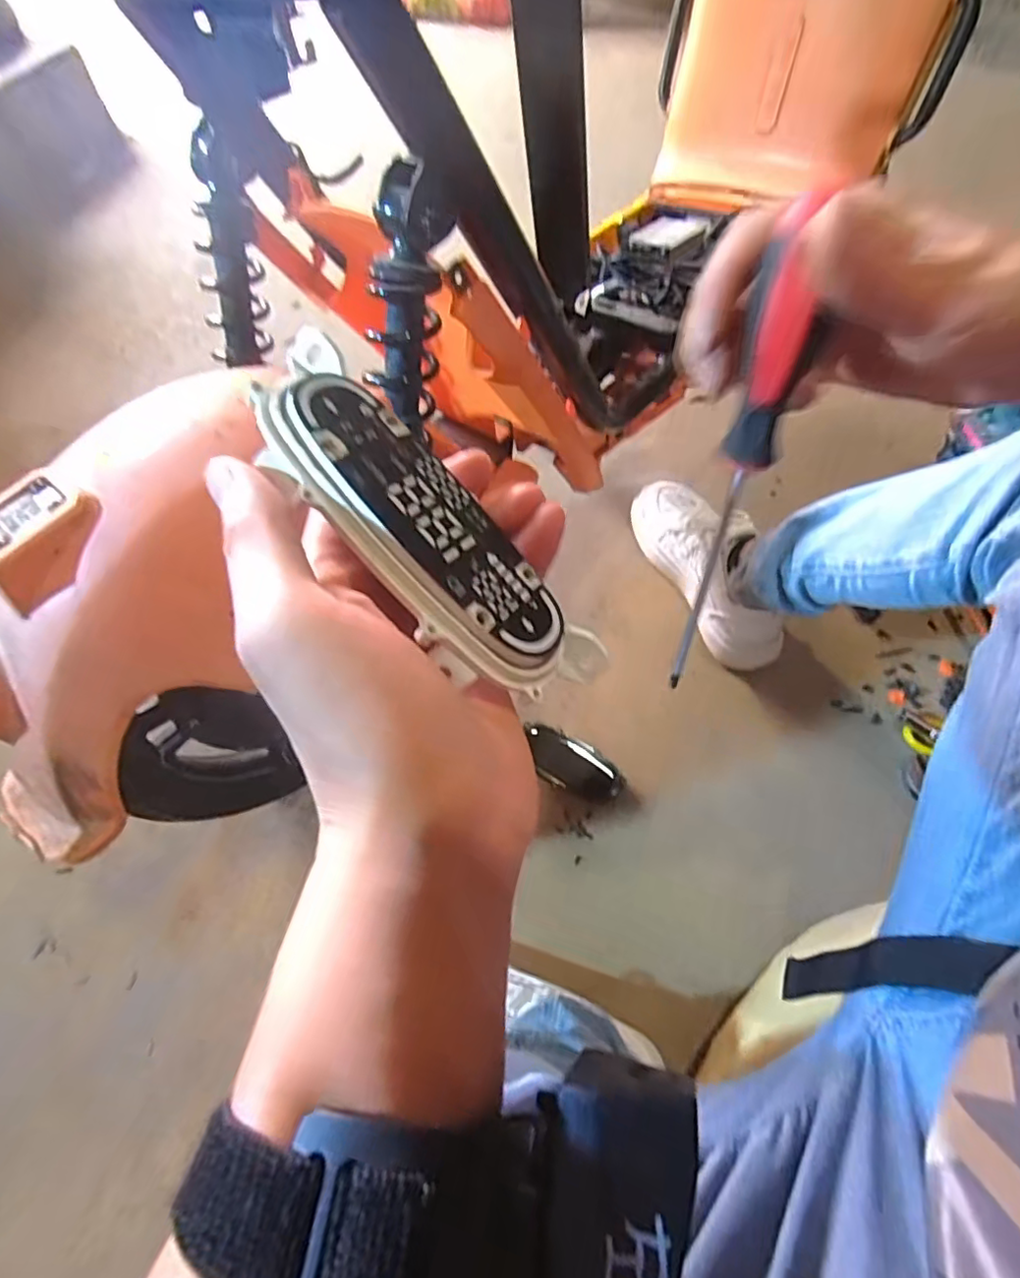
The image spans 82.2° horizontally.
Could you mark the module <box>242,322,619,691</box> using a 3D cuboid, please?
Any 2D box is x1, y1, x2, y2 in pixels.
[{"bbox_3d":[-0.030,-0.036,0.196,0.050,0.030,0.152,-44,95,-21],"label":"module"}]

